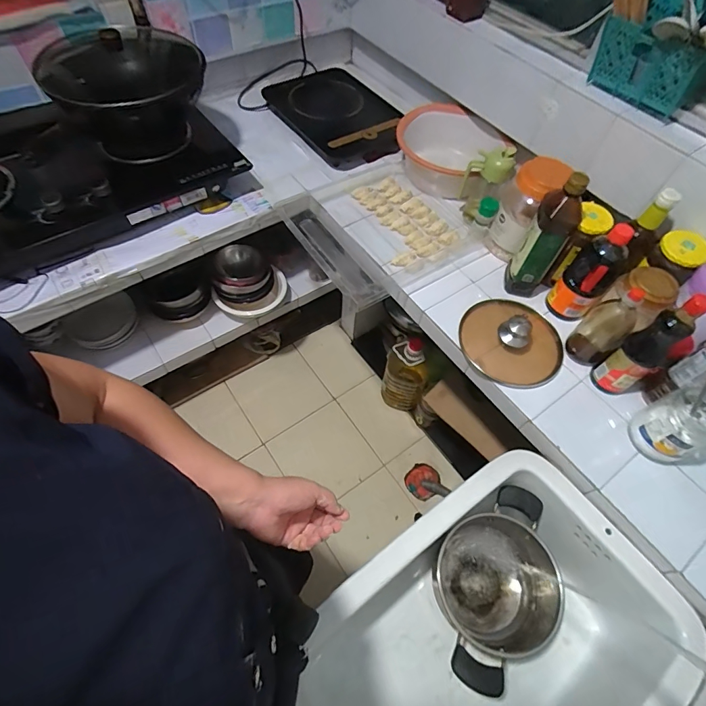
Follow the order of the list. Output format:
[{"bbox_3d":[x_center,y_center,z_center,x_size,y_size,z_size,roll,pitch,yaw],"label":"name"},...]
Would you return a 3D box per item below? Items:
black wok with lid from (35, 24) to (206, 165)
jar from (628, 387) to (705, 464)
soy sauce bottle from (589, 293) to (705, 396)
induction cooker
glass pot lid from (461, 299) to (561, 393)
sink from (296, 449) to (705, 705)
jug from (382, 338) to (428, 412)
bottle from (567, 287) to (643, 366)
[{"bbox_3d":[-0.480,-0.569,0.902,0.292,0.212,0.300,-31,66,-20],"label":"black wok with lid"},{"bbox_3d":[0.539,0.126,0.673,0.097,0.120,0.092,2,59,-3],"label":"jar"},{"bbox_3d":[0.507,-0.011,0.689,0.070,0.242,0.071,-27,64,-18],"label":"soy sauce bottle"},{"bbox_3d":[-0.032,-0.690,1.147,0.294,0.061,0.396,-31,65,-20],"label":"induction cooker"},{"bbox_3d":[0.330,-0.039,0.801,0.197,0.081,0.202,2,59,-3],"label":"glass pot lid"},{"bbox_3d":[0.196,0.475,0.646,0.602,0.208,0.386,-31,66,-20],"label":"sink"},{"bbox_3d":[0.183,0.065,1.371,0.141,0.340,0.135,17,59,6],"label":"jug"},{"bbox_3d":[0.472,-0.050,0.748,0.071,0.169,0.065,39,64,18],"label":"bottle"}]

